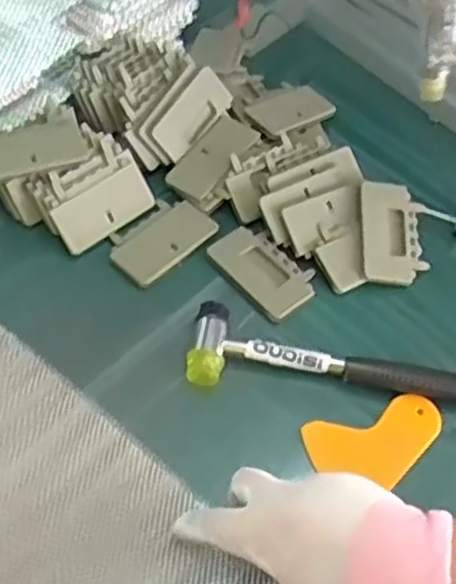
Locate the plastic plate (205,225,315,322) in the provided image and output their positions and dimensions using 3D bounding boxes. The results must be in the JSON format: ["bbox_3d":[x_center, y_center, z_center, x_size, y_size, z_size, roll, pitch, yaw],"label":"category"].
[{"bbox_3d":[0.029,-0.018,0.613,0.055,0.008,0.086,-35,64,-26],"label":"plastic plate"}]

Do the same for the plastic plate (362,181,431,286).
[{"bbox_3d":[0.136,-0.047,0.622,0.051,0.008,0.090,6,68,-10],"label":"plastic plate"}]

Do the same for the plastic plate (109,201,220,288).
[{"bbox_3d":[-0.055,-0.044,0.618,0.055,0.006,0.085,37,60,20],"label":"plastic plate"}]

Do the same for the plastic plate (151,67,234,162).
[{"bbox_3d":[-0.030,-0.155,0.663,0.008,0.041,0.085,11,57,52],"label":"plastic plate"}]

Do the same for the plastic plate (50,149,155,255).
[{"bbox_3d":[-0.100,-0.070,0.619,0.089,0.004,0.046,-42,105,-25],"label":"plastic plate"}]

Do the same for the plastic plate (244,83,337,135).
[{"bbox_3d":[0.060,-0.165,0.692,0.081,0.012,0.050,-27,64,-30],"label":"plastic plate"}]

